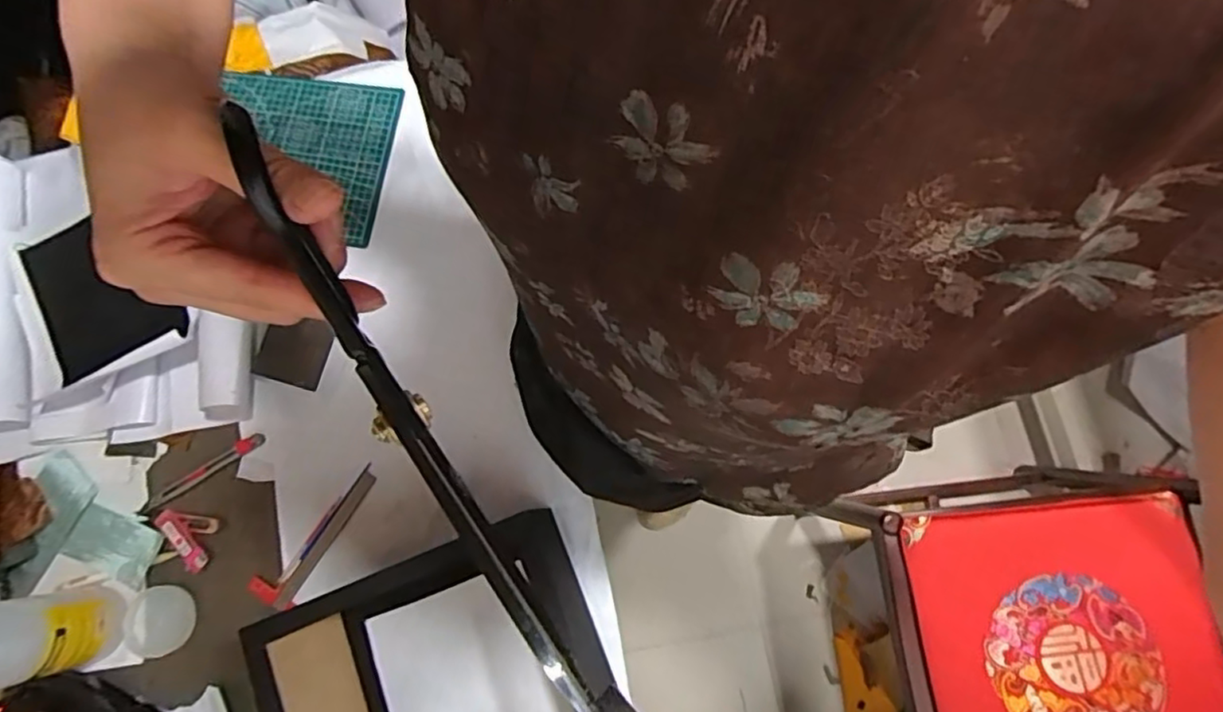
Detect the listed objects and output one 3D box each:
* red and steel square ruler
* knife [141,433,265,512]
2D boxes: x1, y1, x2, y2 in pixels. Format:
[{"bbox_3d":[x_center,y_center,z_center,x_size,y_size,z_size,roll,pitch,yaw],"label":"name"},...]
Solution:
[{"bbox_3d":[-0.325,0.196,0.704,0.055,0.006,0.172,35,81,8],"label":"red and steel square ruler"},{"bbox_3d":[-0.466,0.131,0.729,0.151,0.008,0.019,-30,79,-5],"label":"knife"}]

